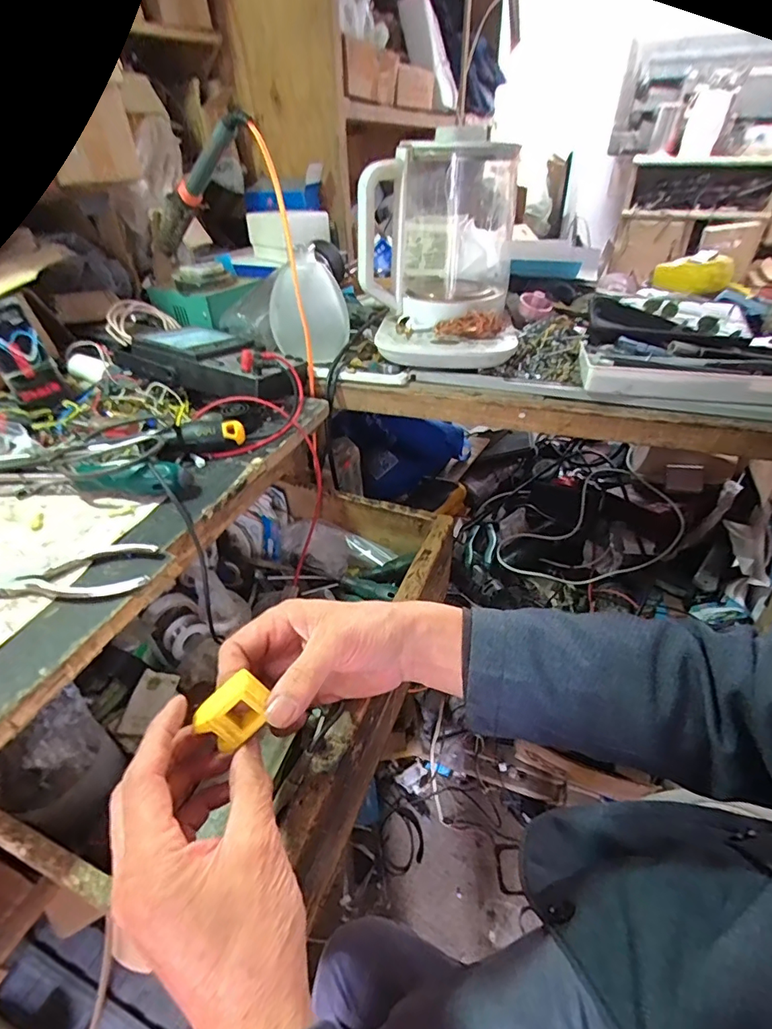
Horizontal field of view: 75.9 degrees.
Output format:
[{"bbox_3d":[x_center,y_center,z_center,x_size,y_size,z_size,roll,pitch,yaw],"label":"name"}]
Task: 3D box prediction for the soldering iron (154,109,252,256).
[{"bbox_3d":[-0.227,-0.380,0.578,0.232,0.030,0.024,-17,21,45],"label":"soldering iron"}]

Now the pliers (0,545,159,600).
[{"bbox_3d":[-0.241,0.044,0.350,0.143,0.009,0.040,-4,39,-4],"label":"pliers"}]

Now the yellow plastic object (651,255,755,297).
[{"bbox_3d":[0.408,-0.306,0.633,0.118,0.034,0.051,13,41,17],"label":"yellow plastic object"}]

